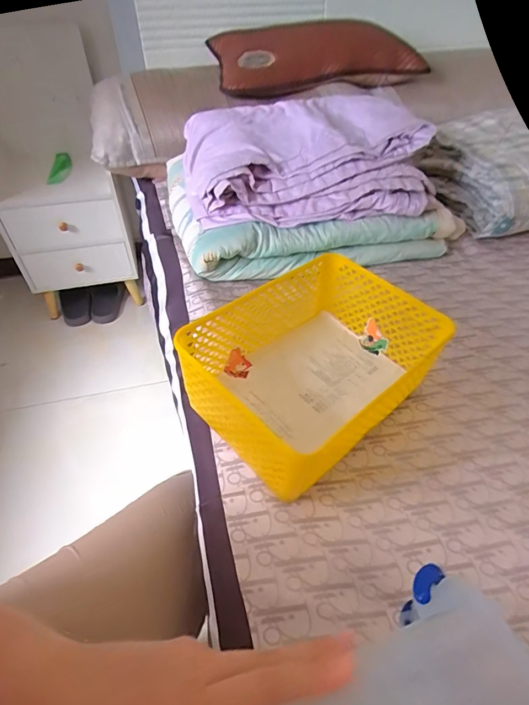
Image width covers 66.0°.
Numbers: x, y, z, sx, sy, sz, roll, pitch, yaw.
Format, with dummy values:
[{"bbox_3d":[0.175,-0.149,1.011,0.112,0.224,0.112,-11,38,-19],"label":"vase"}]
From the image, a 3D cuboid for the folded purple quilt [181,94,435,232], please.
[{"bbox_3d":[0.065,-0.363,0.752,0.409,0.119,0.319,-7,48,-7],"label":"folded purple quilt"}]

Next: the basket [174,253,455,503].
[{"bbox_3d":[0.063,0.014,0.505,0.277,0.113,0.211,-35,57,-28],"label":"basket"}]

